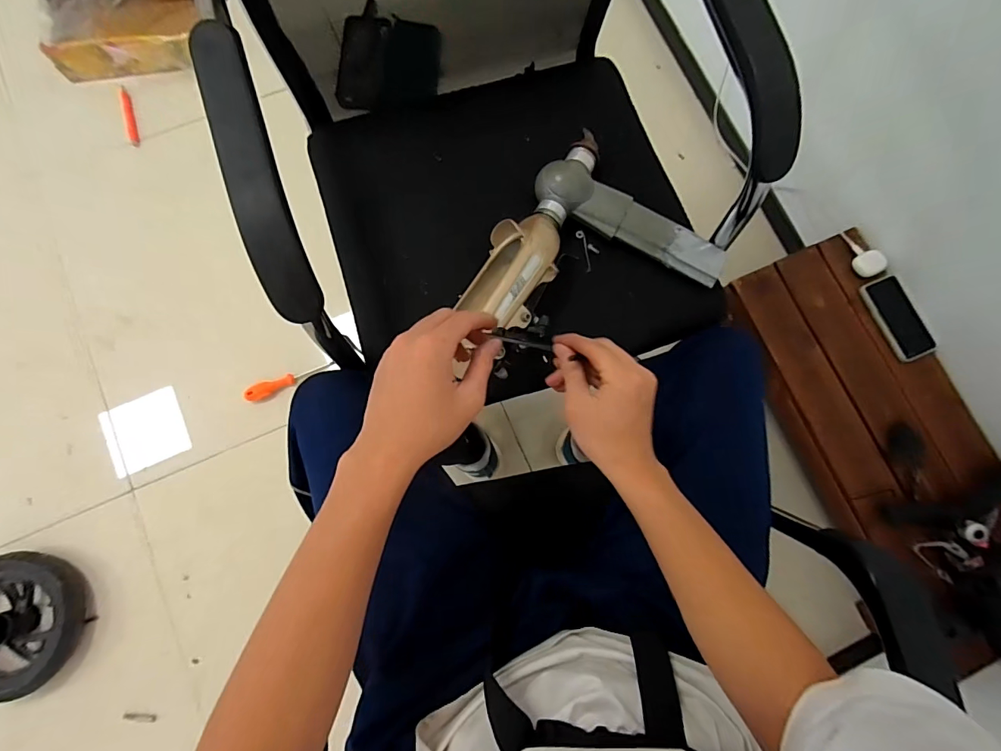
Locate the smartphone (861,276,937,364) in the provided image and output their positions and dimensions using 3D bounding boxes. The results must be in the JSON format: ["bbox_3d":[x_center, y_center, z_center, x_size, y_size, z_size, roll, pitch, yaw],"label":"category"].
[{"bbox_3d":[0.770,-0.111,0.875,0.074,0.013,0.165,-24,78,6],"label":"smartphone"}]

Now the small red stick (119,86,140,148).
[{"bbox_3d":[-0.933,-0.648,1.134,0.017,0.025,0.160,-16,82,-4],"label":"small red stick"}]

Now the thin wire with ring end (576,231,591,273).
[{"bbox_3d":[0.112,-0.166,0.599,0.010,0.004,0.058,-13,81,-4],"label":"thin wire with ring end"}]

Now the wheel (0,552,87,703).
[{"bbox_3d":[-0.974,0.494,0.904,0.255,0.087,0.268,16,81,1],"label":"wheel"}]

